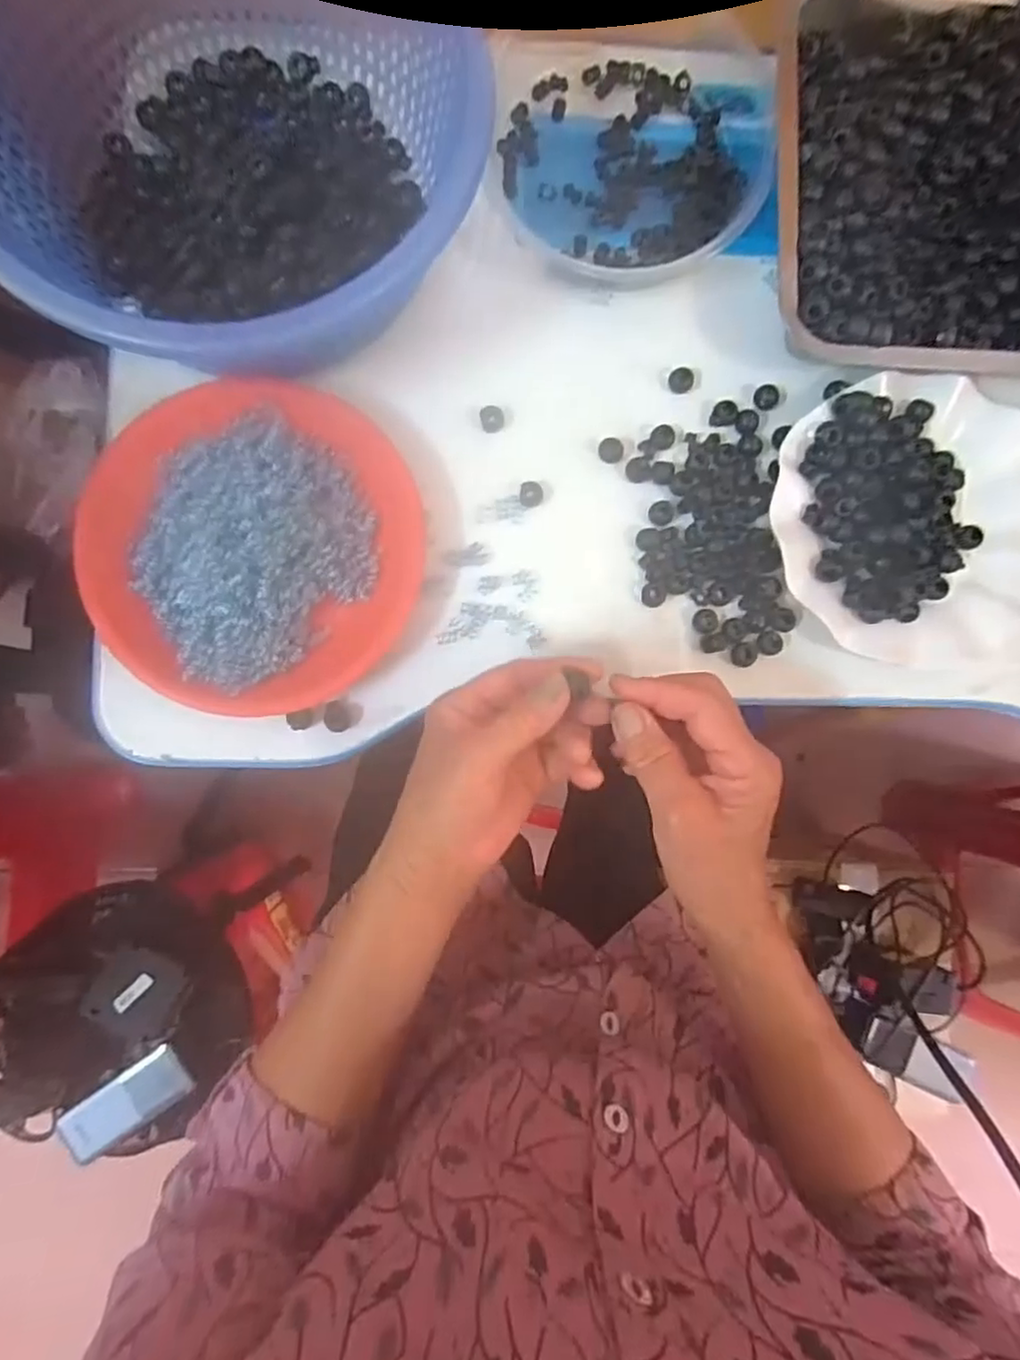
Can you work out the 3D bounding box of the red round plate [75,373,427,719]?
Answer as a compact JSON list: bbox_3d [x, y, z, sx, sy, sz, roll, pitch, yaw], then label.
[{"bbox_3d":[-0.153,-0.082,0.387,0.191,0.041,0.194,0,87,-4],"label":"red round plate"}]

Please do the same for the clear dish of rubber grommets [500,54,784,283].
[{"bbox_3d":[0.078,-0.335,0.415,0.159,0.039,0.153,0,87,-4],"label":"clear dish of rubber grommets"}]

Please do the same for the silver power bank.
[{"bbox_3d":[-0.379,0.419,0.649,0.114,0.015,0.054,-30,89,-21],"label":"silver power bank"}]

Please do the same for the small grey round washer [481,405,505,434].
[{"bbox_3d":[-0.011,-0.166,0.418,0.015,0.006,0.016,0,87,-4],"label":"small grey round washer"}]

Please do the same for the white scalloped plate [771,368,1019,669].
[{"bbox_3d":[0.260,-0.103,0.413,0.185,0.027,0.178,0,87,-4],"label":"white scalloped plate"}]

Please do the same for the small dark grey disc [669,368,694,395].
[{"bbox_3d":[0.112,-0.195,0.427,0.016,0.007,0.016,0,87,-4],"label":"small dark grey disc"}]

